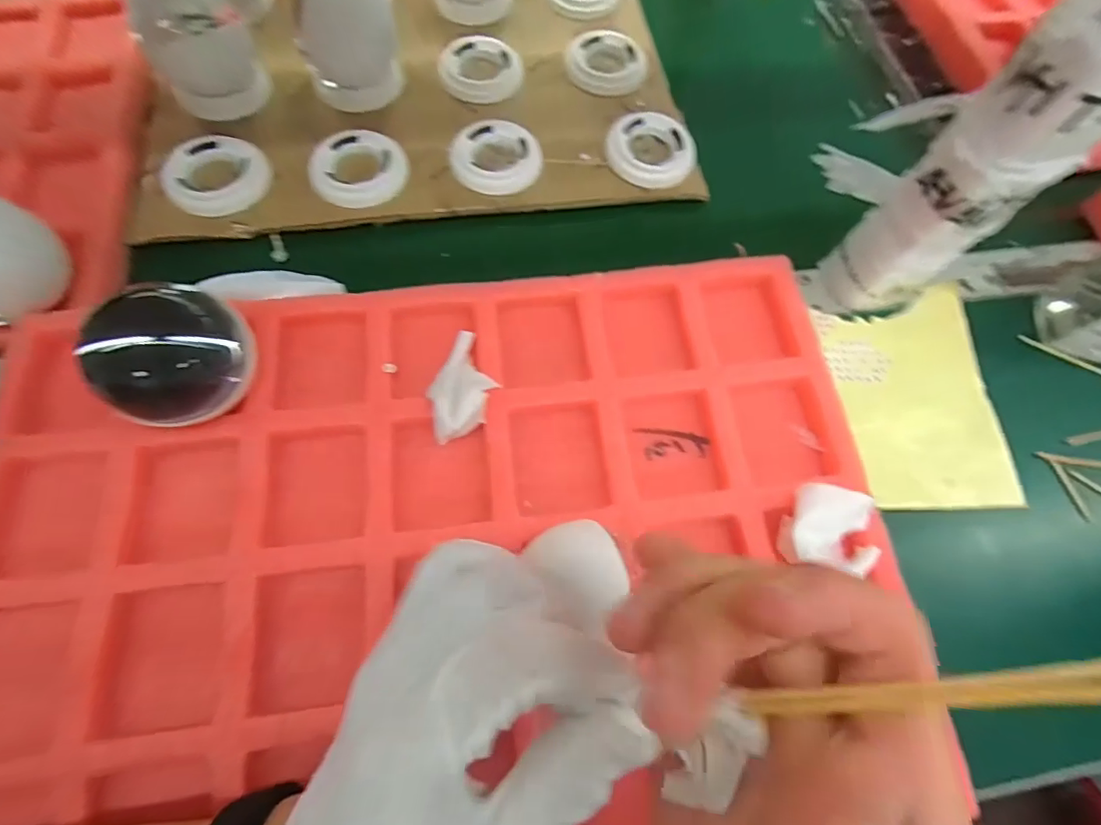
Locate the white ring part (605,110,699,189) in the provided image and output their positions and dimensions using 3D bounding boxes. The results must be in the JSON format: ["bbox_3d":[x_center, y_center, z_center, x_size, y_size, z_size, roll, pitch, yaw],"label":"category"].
[{"bbox_3d":[0.083,-0.216,0.415,0.072,0.017,0.072,15,69,2],"label":"white ring part"}]

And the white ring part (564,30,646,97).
[{"bbox_3d":[0.049,-0.311,0.450,0.071,0.013,0.071,1,69,-4],"label":"white ring part"}]

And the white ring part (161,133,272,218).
[{"bbox_3d":[-0.247,-0.177,0.376,0.070,0.010,0.074,1,69,-4],"label":"white ring part"}]

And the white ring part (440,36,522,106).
[{"bbox_3d":[-0.059,-0.296,0.435,0.070,0.012,0.067,-4,69,-6],"label":"white ring part"}]

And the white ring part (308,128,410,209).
[{"bbox_3d":[-0.146,-0.187,0.386,0.068,0.011,0.068,1,69,-4],"label":"white ring part"}]

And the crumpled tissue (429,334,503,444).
[{"bbox_3d":[-0.051,-0.017,0.309,0.035,0.012,0.072,18,69,3],"label":"crumpled tissue"}]

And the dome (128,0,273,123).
[{"bbox_3d":[-0.269,-0.285,0.384,0.074,0.078,0.074,-28,72,-13],"label":"dome"}]

